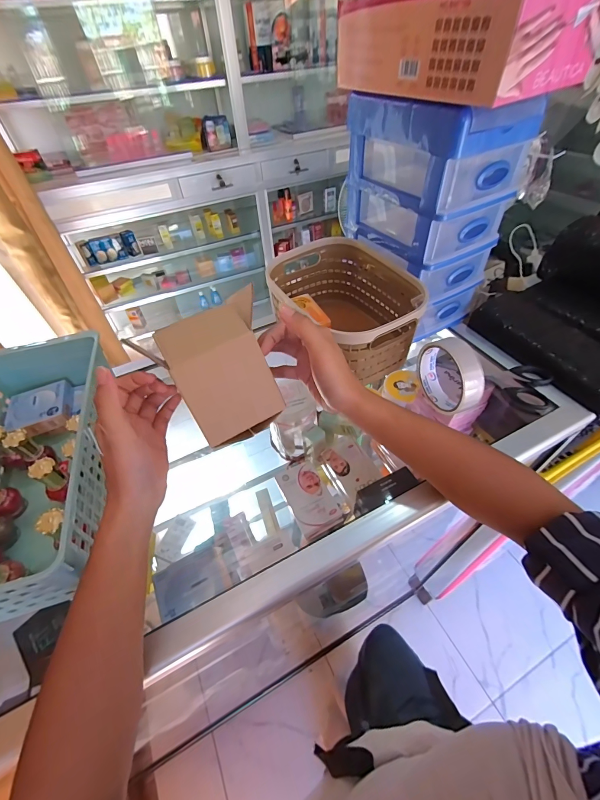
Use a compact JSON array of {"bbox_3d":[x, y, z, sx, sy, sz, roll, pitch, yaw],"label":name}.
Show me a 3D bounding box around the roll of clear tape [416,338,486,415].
[{"bbox_3d":[0.177,-0.028,0.393,0.024,0.083,0.090,-18,49,-11],"label":"roll of clear tape"}]

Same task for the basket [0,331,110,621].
[{"bbox_3d":[-0.280,0.060,0.347,0.139,0.076,0.293,-17,49,-11],"label":"basket"}]

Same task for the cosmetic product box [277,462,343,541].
[{"bbox_3d":[0.016,0.170,0.576,0.072,0.023,0.126,-22,51,-15],"label":"cosmetic product box"}]

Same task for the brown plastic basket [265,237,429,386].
[{"bbox_3d":[0.057,-0.129,0.480,0.158,0.114,0.232,-26,52,-18],"label":"brown plastic basket"}]

